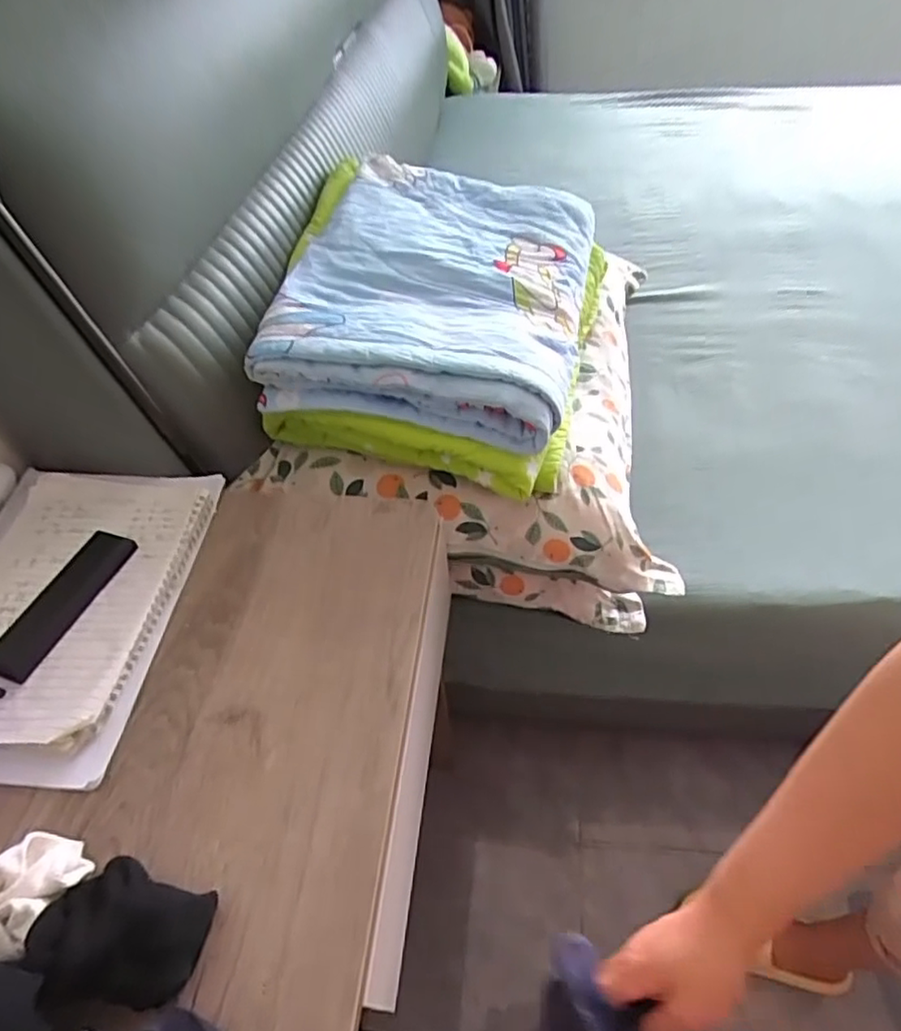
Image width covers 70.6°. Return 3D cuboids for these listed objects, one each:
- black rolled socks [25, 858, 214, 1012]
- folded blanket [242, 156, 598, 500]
[{"bbox_3d":[-0.188,0.241,0.367,0.089,0.051,0.073,0,50,4],"label":"black rolled socks"},{"bbox_3d":[-0.025,-0.254,0.757,0.362,0.149,0.429,9,52,12],"label":"folded blanket"}]

